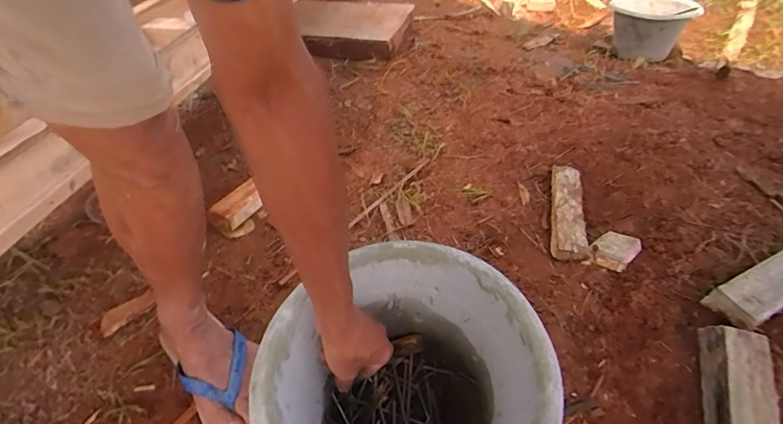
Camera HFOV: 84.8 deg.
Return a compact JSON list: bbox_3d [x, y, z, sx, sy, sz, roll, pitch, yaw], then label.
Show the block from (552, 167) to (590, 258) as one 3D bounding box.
[{"bbox_3d":[0.331,-0.007,0.809,0.058,0.026,0.267,13,47,7],"label":"block"}]

